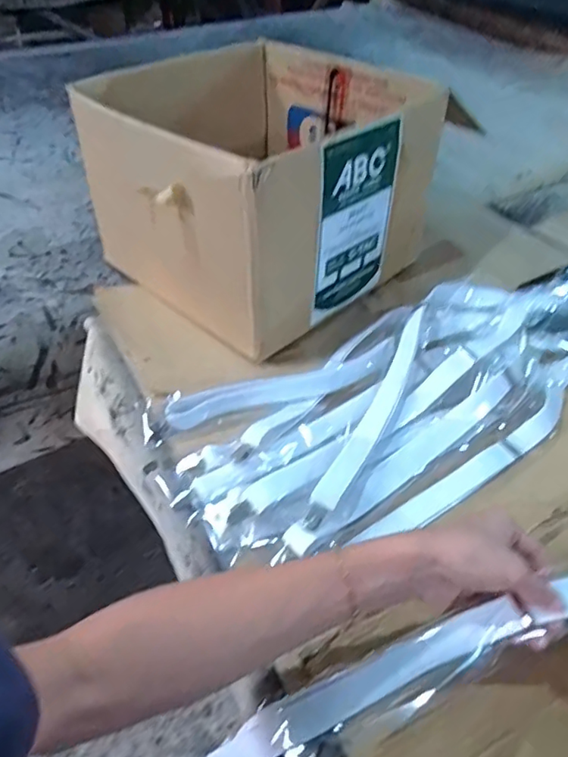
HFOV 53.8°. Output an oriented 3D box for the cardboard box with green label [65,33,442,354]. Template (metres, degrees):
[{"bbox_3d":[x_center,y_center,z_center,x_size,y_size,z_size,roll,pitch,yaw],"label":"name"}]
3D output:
[{"bbox_3d":[-0.028,-0.273,0.771,0.380,0.244,0.375,-33,54,-29],"label":"cardboard box with green label"}]

